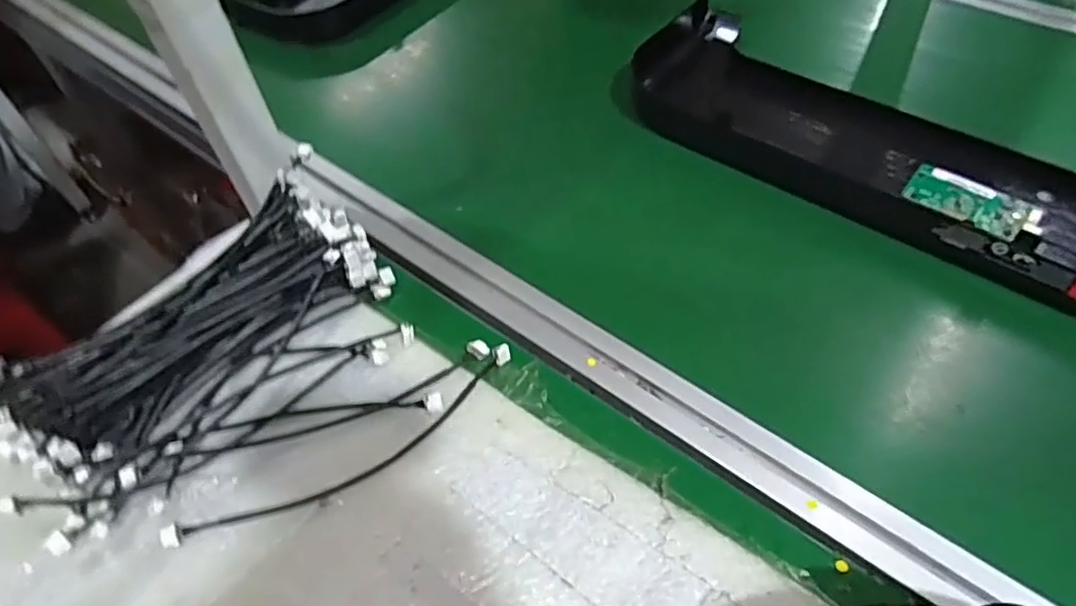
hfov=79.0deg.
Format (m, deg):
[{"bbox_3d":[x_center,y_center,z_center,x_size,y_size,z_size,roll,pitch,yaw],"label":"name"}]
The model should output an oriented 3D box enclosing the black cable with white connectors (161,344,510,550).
[{"bbox_3d":[-0.117,0.098,0.425,0.241,0.010,0.034,-28,56,-17],"label":"black cable with white connectors"}]

